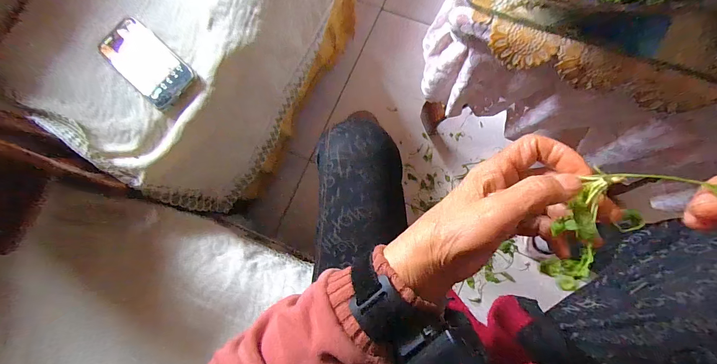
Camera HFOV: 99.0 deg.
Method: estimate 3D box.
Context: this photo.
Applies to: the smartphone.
[{"bbox_3d":[-0.339,-0.191,0.486,0.168,0.011,0.081,42,89,10],"label":"smartphone"}]

